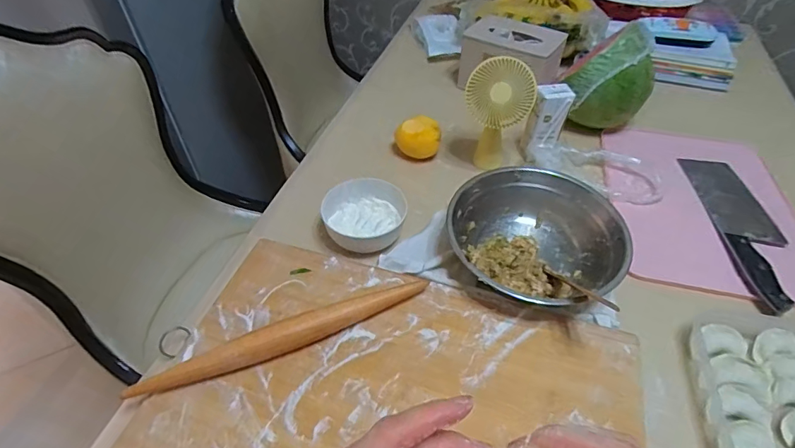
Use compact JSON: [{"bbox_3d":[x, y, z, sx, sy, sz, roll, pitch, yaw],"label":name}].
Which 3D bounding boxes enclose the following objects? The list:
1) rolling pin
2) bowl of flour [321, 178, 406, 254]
[{"bbox_3d":[-0.112,0.118,0.460,0.305,0.032,0.025,-19,51,-15],"label":"rolling pin"},{"bbox_3d":[-0.043,-0.013,0.588,0.104,0.052,0.098,0,48,0],"label":"bowl of flour"}]

